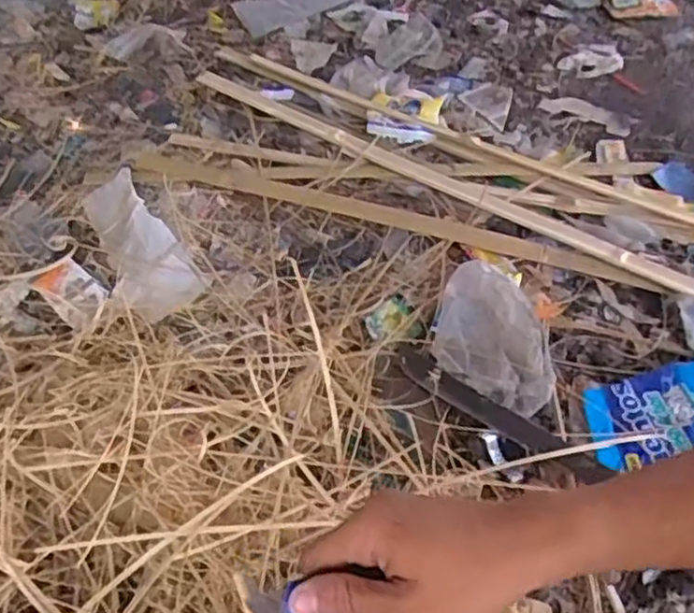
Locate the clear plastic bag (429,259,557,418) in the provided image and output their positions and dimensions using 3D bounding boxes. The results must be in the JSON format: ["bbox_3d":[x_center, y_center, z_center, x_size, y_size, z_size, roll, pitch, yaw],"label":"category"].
[{"bbox_3d":[0.178,0.033,0.878,0.135,0.058,0.186,-34,55,-30],"label":"clear plastic bag"}]

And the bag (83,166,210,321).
[{"bbox_3d":[-0.293,-0.089,0.987,0.107,0.039,0.278,-26,52,-25],"label":"bag"}]

